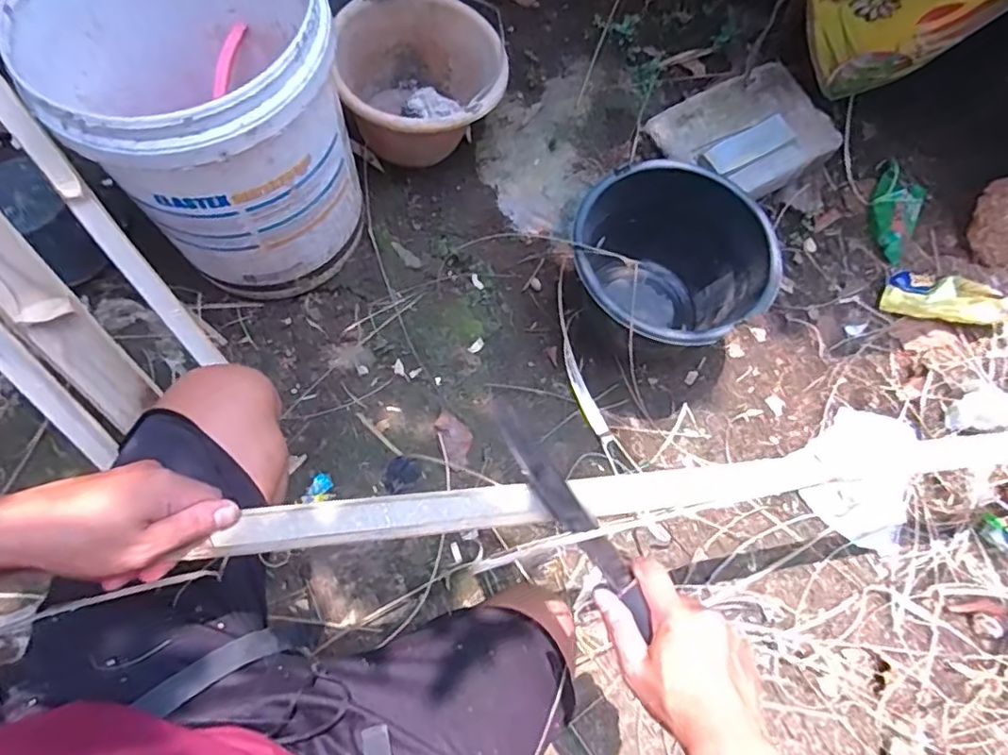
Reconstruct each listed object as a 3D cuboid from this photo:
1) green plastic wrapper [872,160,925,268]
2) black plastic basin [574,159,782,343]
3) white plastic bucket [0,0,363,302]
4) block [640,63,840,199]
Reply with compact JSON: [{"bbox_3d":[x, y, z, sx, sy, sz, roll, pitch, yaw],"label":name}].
[{"bbox_3d":[0.680,-0.277,1.072,0.074,0.032,0.170,9,80,2],"label":"green plastic wrapper"},{"bbox_3d":[0.231,-0.135,0.928,0.265,0.230,0.258,13,66,3],"label":"black plastic basin"},{"bbox_3d":[-0.346,-0.302,0.778,0.293,0.356,0.305,1,66,-2],"label":"white plastic bucket"},{"bbox_3d":[0.407,-0.412,1.061,0.276,0.055,0.198,-25,69,-13],"label":"block"}]

